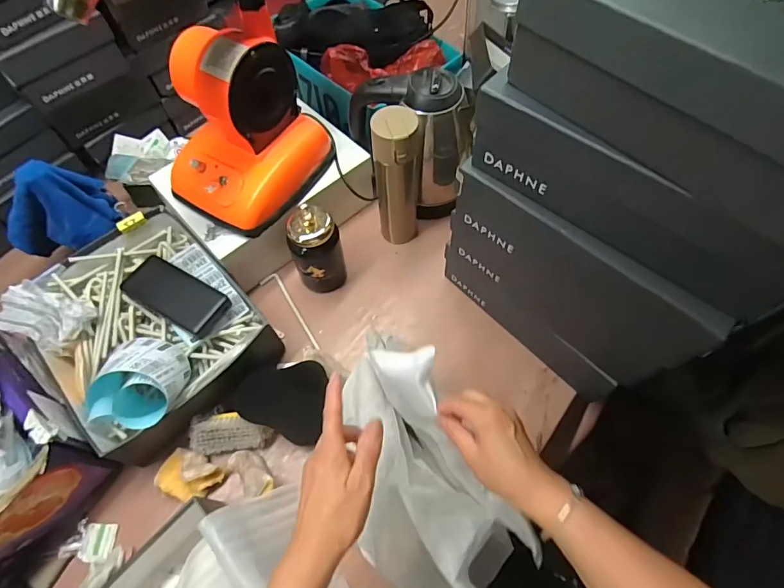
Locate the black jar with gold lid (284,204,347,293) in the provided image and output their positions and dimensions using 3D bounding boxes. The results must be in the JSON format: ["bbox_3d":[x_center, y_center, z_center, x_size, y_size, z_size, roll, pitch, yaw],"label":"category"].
[{"bbox_3d":[-0.115,-0.064,0.685,0.074,0.166,0.069,-1,62,1],"label":"black jar with gold lid"}]

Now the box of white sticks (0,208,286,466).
[{"bbox_3d":[-0.368,0.048,0.655,0.330,0.117,0.285,37,69,19],"label":"box of white sticks"}]

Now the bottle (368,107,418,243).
[{"bbox_3d":[0.009,-0.169,0.690,0.069,0.240,0.056,-1,62,1],"label":"bottle"}]

